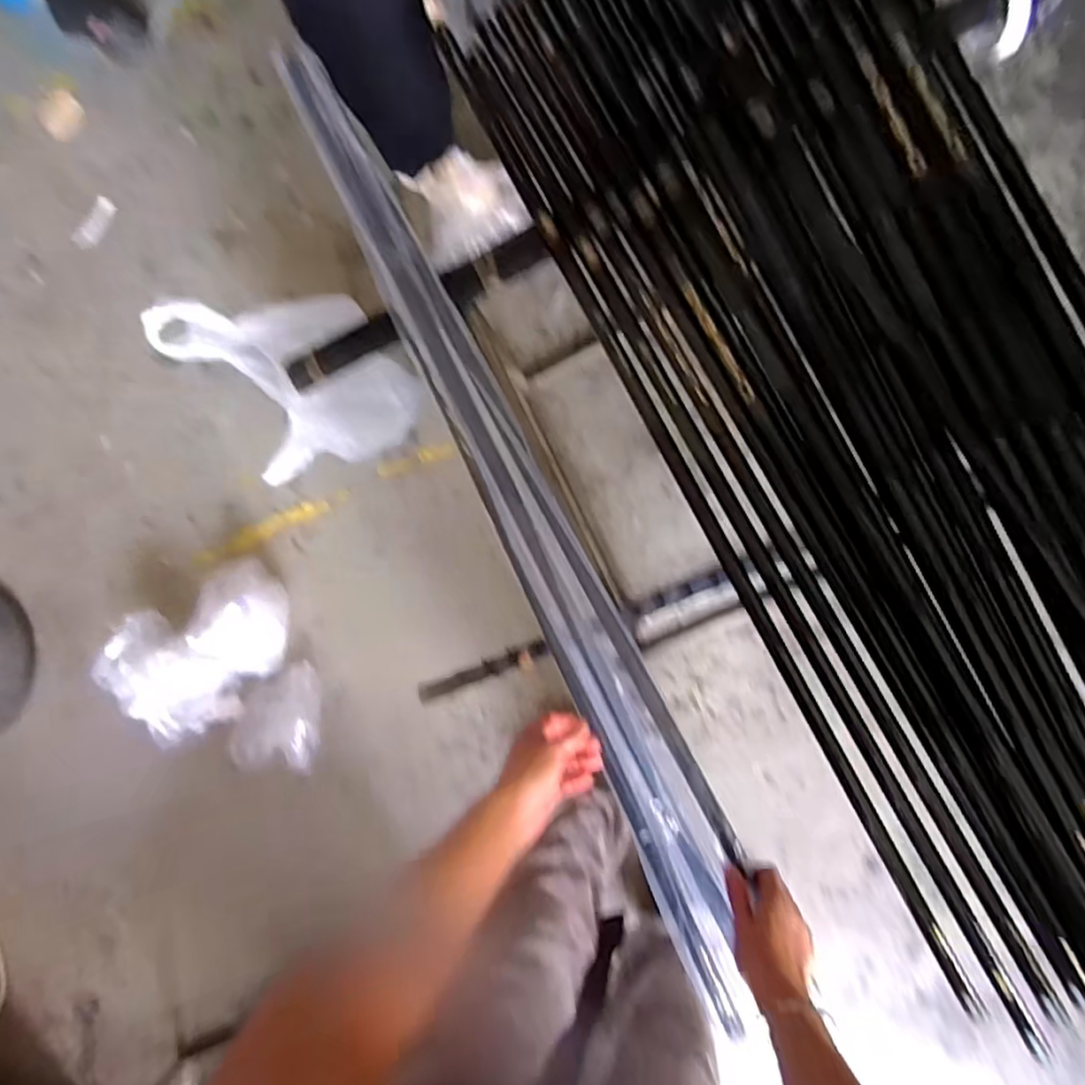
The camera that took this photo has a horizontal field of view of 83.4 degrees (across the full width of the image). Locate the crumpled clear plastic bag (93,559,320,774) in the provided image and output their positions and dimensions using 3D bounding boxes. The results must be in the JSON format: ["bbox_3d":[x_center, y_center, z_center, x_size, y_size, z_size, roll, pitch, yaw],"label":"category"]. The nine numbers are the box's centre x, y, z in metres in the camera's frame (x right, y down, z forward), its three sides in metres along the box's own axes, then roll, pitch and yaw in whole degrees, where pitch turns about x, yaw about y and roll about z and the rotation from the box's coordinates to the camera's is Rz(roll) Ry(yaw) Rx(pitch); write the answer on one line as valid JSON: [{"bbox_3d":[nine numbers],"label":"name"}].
[{"bbox_3d":[-0.665,0.281,1.240,0.345,0.206,0.432,-18,84,8],"label":"crumpled clear plastic bag"}]

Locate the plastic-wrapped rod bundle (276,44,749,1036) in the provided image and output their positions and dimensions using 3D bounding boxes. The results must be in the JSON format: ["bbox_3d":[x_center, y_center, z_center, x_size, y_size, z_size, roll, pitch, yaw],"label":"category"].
[{"bbox_3d":[-0.024,-0.057,0.689,0.099,0.045,1.121,-26,84,6],"label":"plastic-wrapped rod bundle"}]

